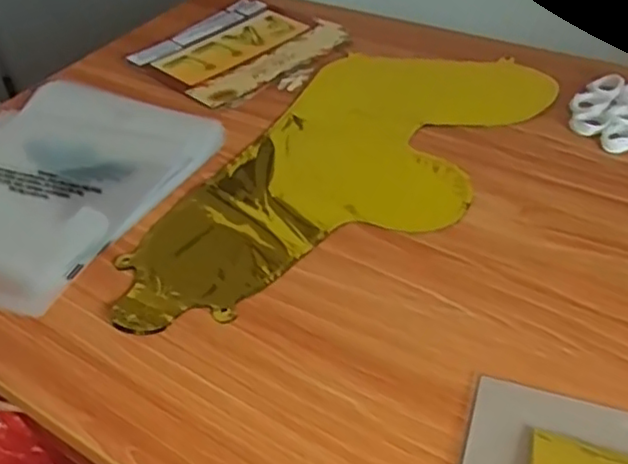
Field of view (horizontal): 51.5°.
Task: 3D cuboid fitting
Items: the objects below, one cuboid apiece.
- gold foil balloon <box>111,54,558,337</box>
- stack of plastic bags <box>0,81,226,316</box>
[{"bbox_3d":[0.027,-0.051,0.521,0.199,0.010,0.416,21,48,26],"label":"gold foil balloon"},{"bbox_3d":[-0.220,-0.041,0.516,0.201,0.029,0.236,16,46,21],"label":"stack of plastic bags"}]

